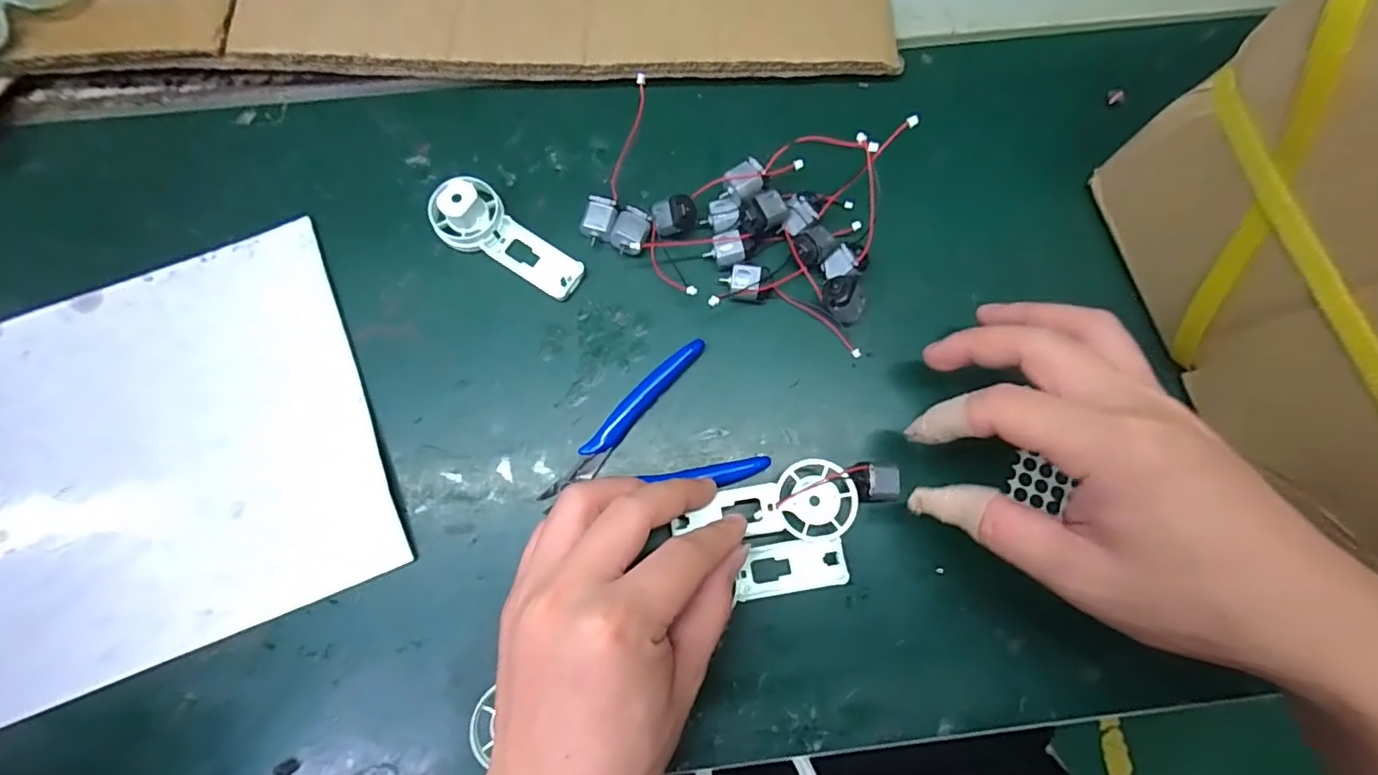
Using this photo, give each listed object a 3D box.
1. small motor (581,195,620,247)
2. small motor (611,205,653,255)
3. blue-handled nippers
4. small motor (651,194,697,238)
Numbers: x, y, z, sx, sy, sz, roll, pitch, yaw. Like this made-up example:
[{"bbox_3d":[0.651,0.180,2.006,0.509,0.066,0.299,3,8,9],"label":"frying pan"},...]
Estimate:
[{"bbox_3d":[-0.051,-0.096,0.341,0.019,0.015,0.026,16,77,3],"label":"small motor"},{"bbox_3d":[-0.033,-0.088,0.339,0.020,0.016,0.026,20,77,4],"label":"small motor"},{"bbox_3d":[-0.026,0.033,0.318,0.113,0.016,0.077,-26,78,-7],"label":"blue-handled nippers"},{"bbox_3d":[-0.008,-0.099,0.335,0.025,0.014,0.017,-16,77,-5],"label":"small motor"}]

